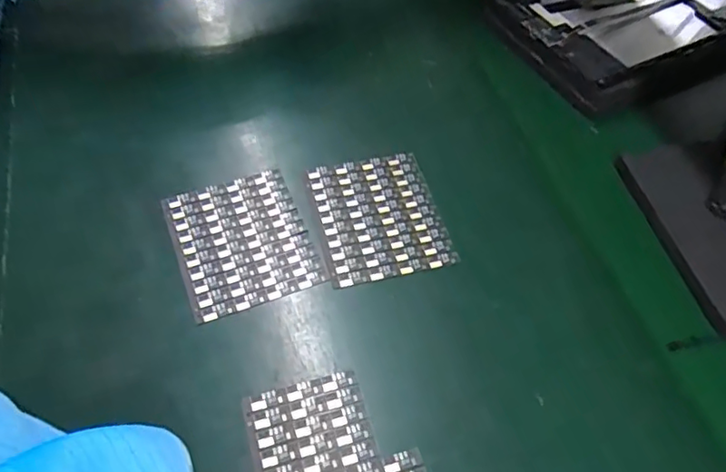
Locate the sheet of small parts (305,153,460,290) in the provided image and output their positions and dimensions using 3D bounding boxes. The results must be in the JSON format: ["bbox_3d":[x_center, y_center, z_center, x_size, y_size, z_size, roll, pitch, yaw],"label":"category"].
[{"bbox_3d":[0.011,-0.015,0.384,0.082,0.004,0.095,-9,55,-12],"label":"sheet of small parts"}]

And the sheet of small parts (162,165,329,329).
[{"bbox_3d":[-0.078,0.002,0.367,0.082,0.004,0.095,-17,57,-18],"label":"sheet of small parts"}]

